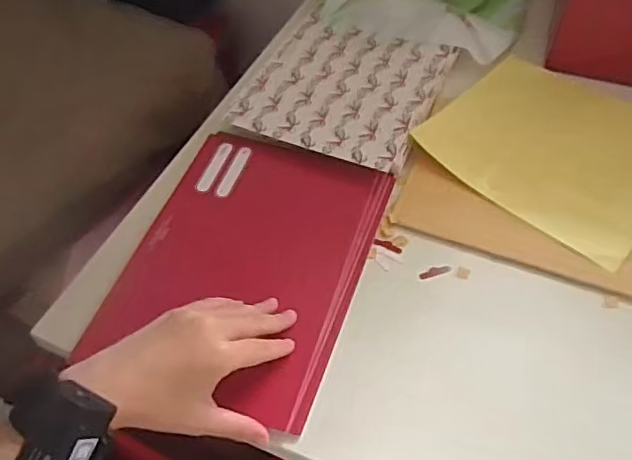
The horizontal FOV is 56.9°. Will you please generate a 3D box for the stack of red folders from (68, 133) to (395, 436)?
[{"bbox_3d":[-0.057,0.022,0.491,0.187,0.021,0.251,14,53,11],"label":"stack of red folders"}]

